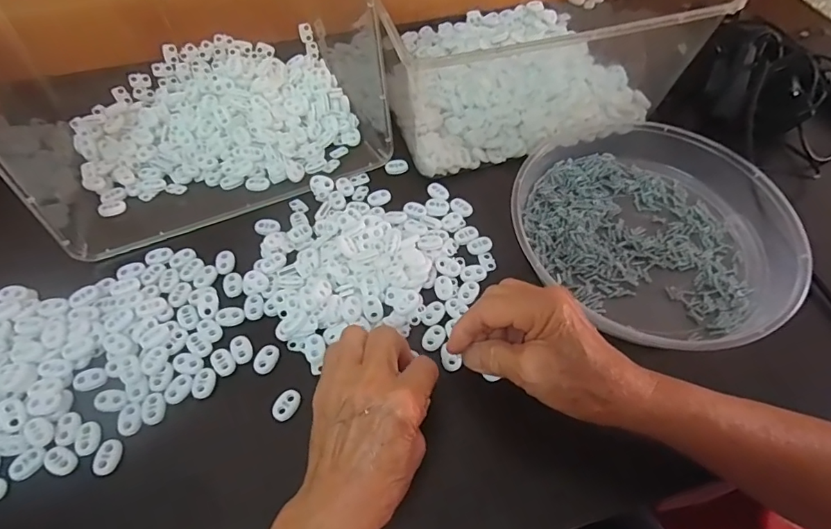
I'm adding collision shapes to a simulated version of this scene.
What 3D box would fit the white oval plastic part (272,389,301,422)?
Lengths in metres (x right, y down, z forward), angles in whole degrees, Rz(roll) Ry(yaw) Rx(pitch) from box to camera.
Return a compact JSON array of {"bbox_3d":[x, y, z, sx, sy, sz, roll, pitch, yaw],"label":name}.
[{"bbox_3d":[-0.093,0.101,0.350,0.016,0.005,0.023,21,58,12],"label":"white oval plastic part"}]

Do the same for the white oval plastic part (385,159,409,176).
[{"bbox_3d":[-0.019,-0.097,0.483,0.022,0.004,0.016,-19,59,-14],"label":"white oval plastic part"}]

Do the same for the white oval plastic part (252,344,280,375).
[{"bbox_3d":[-0.114,0.071,0.368,0.016,0.004,0.024,15,57,8],"label":"white oval plastic part"}]

